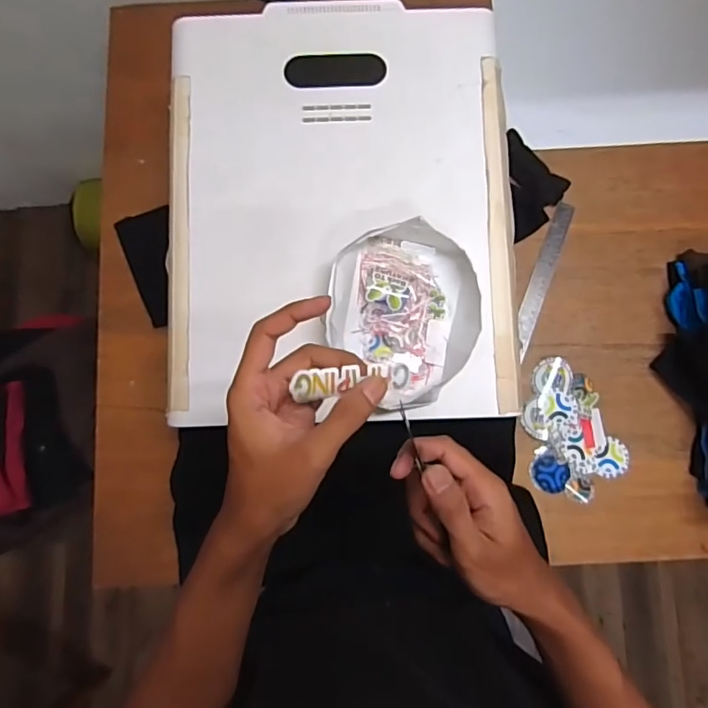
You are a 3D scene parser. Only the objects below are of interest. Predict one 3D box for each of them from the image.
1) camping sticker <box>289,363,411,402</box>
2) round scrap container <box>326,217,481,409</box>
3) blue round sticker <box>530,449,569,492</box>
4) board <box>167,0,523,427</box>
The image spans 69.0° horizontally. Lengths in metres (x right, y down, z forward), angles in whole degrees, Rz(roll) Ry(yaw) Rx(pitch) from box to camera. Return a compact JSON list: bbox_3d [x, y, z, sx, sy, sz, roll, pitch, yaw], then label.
[{"bbox_3d":[0.000,0.018,0.328,0.073,0.004,0.020,-7,117,-6],"label":"camping sticker"},{"bbox_3d":[0.054,-0.043,0.562,0.158,0.053,0.187,14,81,3],"label":"round scrap container"},{"bbox_3d":[0.274,0.167,0.724,0.054,0.004,0.053,-1,81,8],"label":"blue round sticker"},{"bbox_3d":[-0.017,-0.177,0.607,0.399,0.018,0.502,-2,83,1],"label":"board"}]

